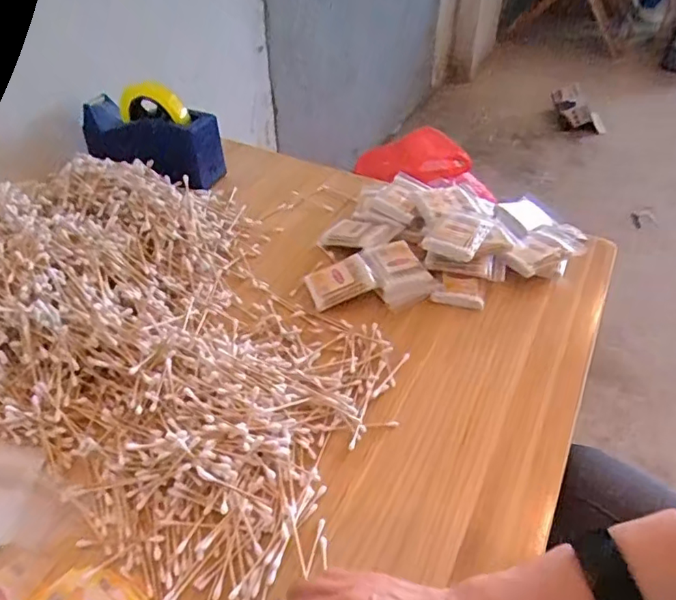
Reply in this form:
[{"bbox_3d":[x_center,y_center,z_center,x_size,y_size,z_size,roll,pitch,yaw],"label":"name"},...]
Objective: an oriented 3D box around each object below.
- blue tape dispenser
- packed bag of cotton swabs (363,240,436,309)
[{"bbox_3d":[-0.285,-0.251,0.811,0.207,0.129,0.072,15,45,16],"label":"blue tape dispenser"},{"bbox_3d":[0.074,-0.035,0.656,0.066,0.026,0.086,-15,44,-15],"label":"packed bag of cotton swabs"}]

